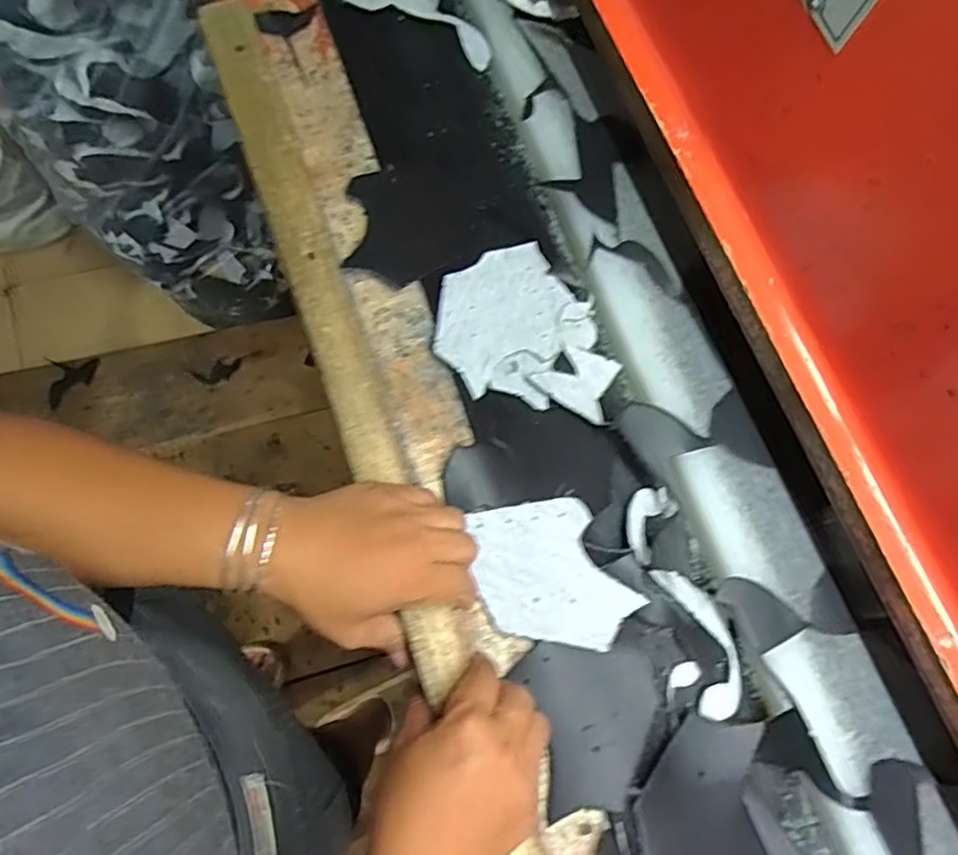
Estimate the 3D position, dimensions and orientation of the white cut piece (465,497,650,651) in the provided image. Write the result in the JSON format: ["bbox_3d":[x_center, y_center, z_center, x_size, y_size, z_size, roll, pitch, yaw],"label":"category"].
[{"bbox_3d":[0.052,0.103,0.465,0.104,0.006,0.103,-10,73,-14],"label":"white cut piece"}]

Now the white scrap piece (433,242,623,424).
[{"bbox_3d":[0.039,-0.083,0.537,0.145,0.010,0.137,12,69,-13],"label":"white scrap piece"}]

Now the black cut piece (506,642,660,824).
[{"bbox_3d":[0.072,0.198,0.434,0.089,0.004,0.101,5,72,-6],"label":"black cut piece"}]

